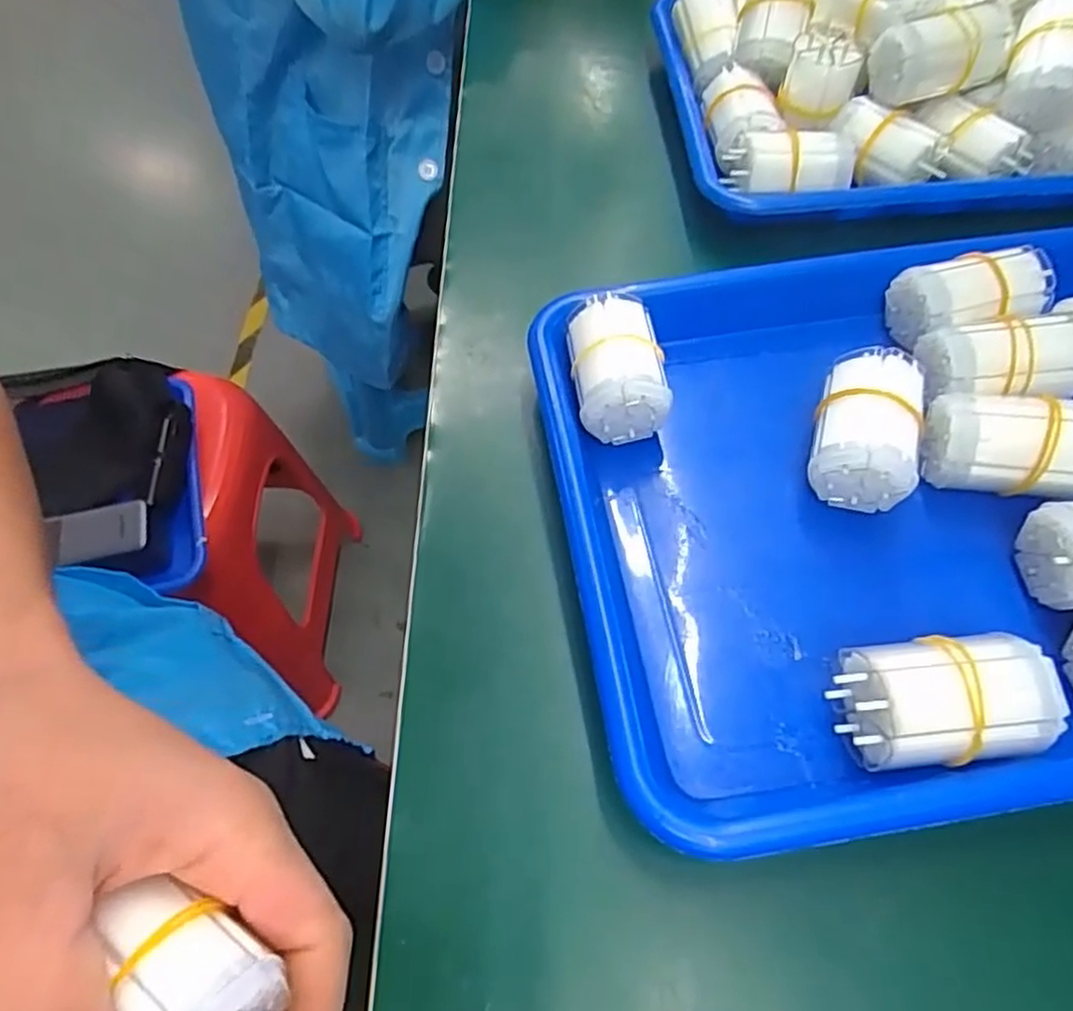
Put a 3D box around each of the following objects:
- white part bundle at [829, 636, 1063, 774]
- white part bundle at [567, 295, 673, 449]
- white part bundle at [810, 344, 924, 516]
[{"bbox_3d":[0.133,0.066,0.236,0.062,0.041,0.035,-2,57,-1],"label":"white part bundle"},{"bbox_3d":[0.036,-0.062,0.320,0.038,0.044,0.057,-4,57,-2],"label":"white part bundle"},{"bbox_3d":[0.135,-0.031,0.296,0.038,0.040,0.058,14,58,10],"label":"white part bundle"}]

